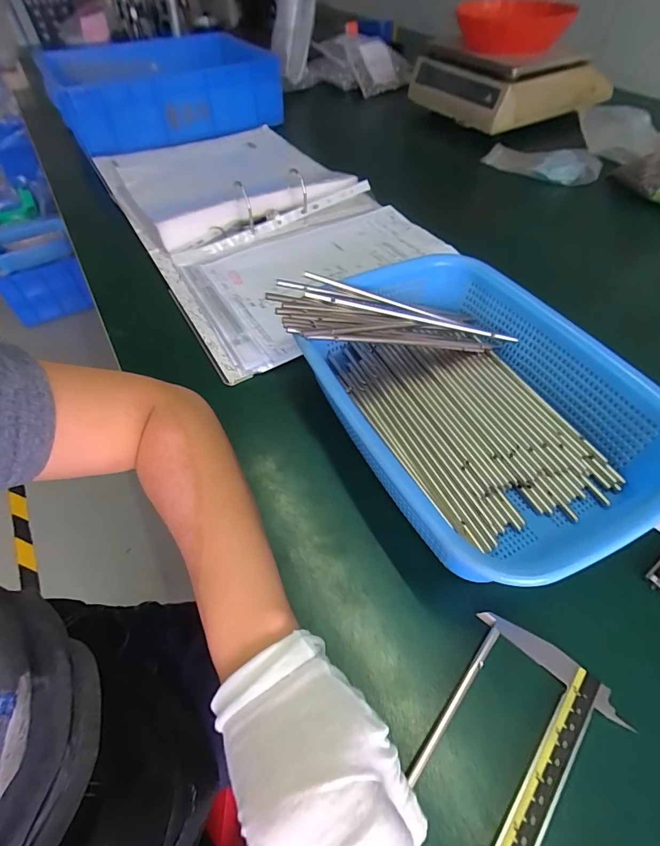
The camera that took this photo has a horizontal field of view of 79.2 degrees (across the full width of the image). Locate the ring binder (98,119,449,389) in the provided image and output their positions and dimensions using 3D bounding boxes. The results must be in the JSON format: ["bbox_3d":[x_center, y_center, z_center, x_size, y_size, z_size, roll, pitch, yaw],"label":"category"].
[{"bbox_3d":[-0.102,-0.317,0.573,0.346,0.059,0.578,-27,57,-17],"label":"ring binder"}]

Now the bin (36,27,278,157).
[{"bbox_3d":[-0.306,-0.630,0.759,0.393,0.111,0.259,-21,56,-13],"label":"bin"}]

